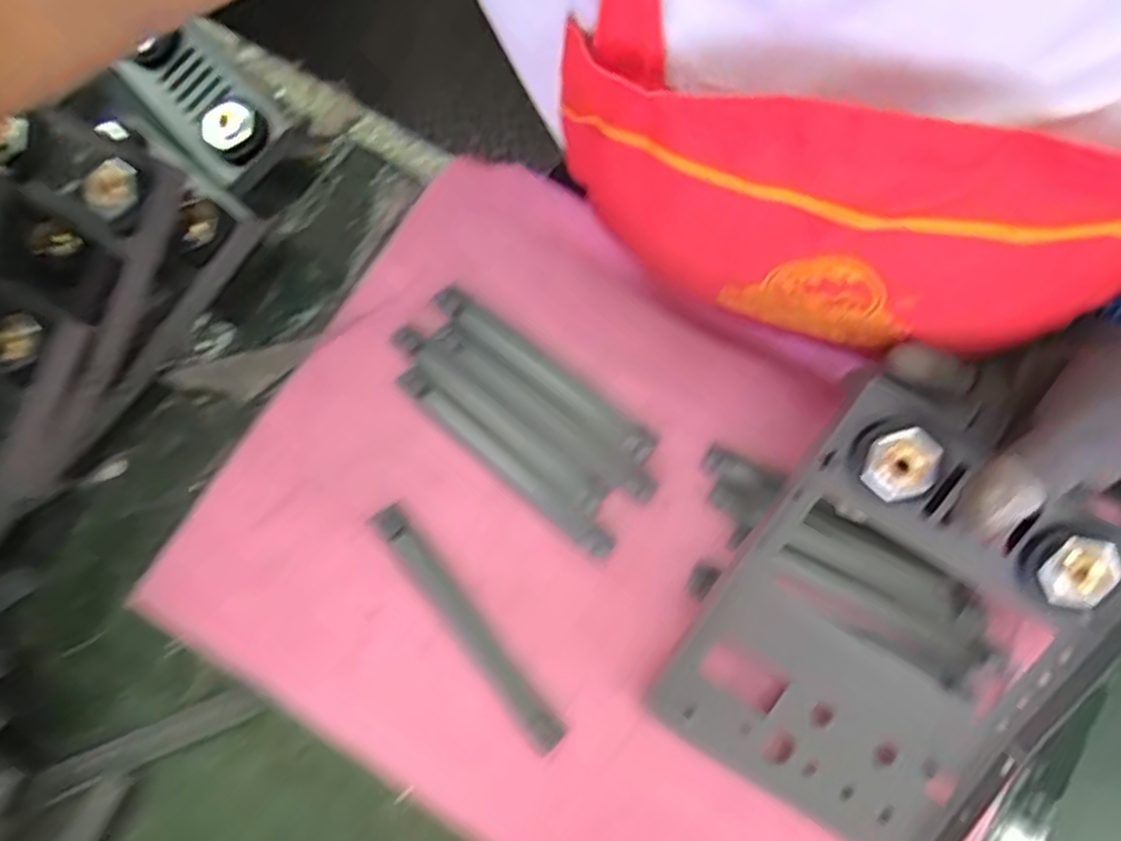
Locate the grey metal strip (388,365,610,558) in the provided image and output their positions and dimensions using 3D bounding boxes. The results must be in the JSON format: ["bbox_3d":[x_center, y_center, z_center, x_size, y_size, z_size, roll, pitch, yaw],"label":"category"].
[{"bbox_3d":[-0.032,0.022,0.382,0.145,0.005,0.015,40,83,10],"label":"grey metal strip"}]

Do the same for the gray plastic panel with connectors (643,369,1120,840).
[{"bbox_3d":[0.150,0.095,0.326,0.154,0.030,0.187,30,105,2],"label":"gray plastic panel with connectors"}]

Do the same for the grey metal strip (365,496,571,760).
[{"bbox_3d":[-0.050,0.105,0.368,0.017,0.009,0.146,-39,79,-5],"label":"grey metal strip"}]

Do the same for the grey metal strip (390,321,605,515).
[{"bbox_3d":[-0.036,-0.003,0.388,0.146,0.004,0.017,39,83,10],"label":"grey metal strip"}]

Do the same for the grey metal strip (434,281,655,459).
[{"bbox_3d":[-0.011,-0.028,0.392,0.146,0.004,0.017,38,82,10],"label":"grey metal strip"}]

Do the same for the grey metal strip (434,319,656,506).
[{"bbox_3d":[-0.011,-0.006,0.387,0.145,0.004,0.018,38,82,10],"label":"grey metal strip"}]

